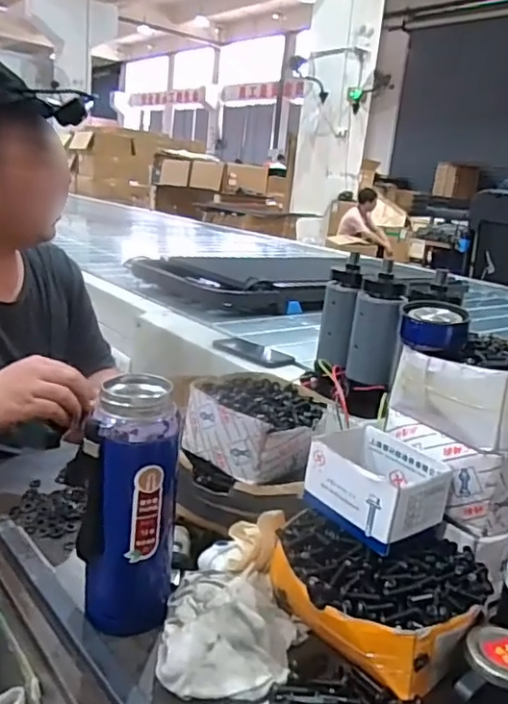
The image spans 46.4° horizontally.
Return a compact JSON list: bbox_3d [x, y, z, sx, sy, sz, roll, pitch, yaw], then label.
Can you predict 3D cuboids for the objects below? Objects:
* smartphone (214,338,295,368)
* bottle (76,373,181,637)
[{"bbox_3d":[0.001,0.000,1.203,0.178,0.015,0.073,18,21,35],"label":"smartphone"},{"bbox_3d":[-0.109,0.138,0.528,0.074,0.215,0.063,7,17,5],"label":"bottle"}]

